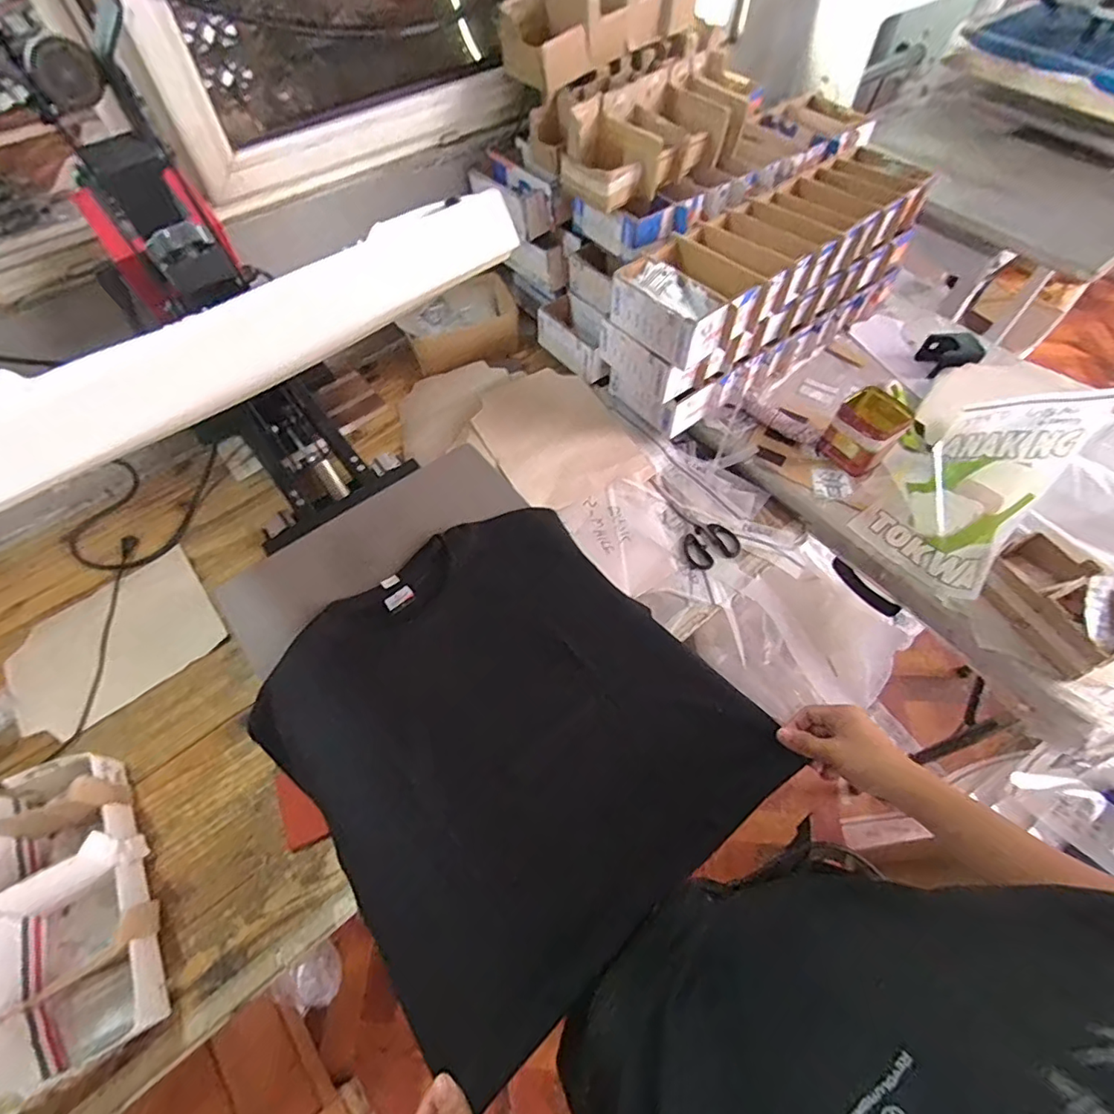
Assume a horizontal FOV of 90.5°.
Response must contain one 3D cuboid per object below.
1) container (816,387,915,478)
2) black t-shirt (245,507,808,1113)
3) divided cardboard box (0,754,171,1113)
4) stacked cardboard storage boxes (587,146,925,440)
[{"bbox_3d":[0.487,-0.201,0.875,0.091,0.095,0.097,40,66,22],"label":"container"},{"bbox_3d":[-0.055,0.178,0.600,0.416,0.049,0.458,-36,64,-20],"label":"black t-shirt"},{"bbox_3d":[-0.559,0.381,0.567,0.216,0.113,0.308,-26,61,-15],"label":"divided cardboard box"},{"bbox_3d":[0.360,-0.456,0.948,0.618,0.239,0.177,-34,64,-19],"label":"stacked cardboard storage boxes"}]

